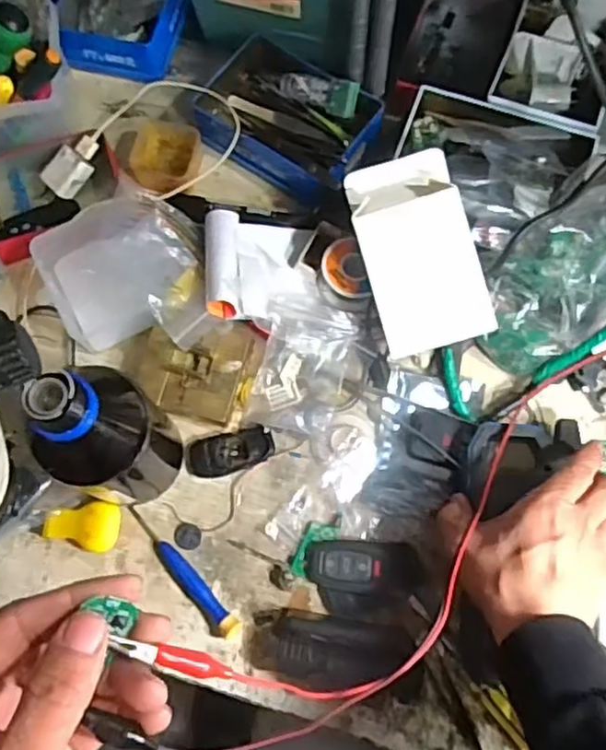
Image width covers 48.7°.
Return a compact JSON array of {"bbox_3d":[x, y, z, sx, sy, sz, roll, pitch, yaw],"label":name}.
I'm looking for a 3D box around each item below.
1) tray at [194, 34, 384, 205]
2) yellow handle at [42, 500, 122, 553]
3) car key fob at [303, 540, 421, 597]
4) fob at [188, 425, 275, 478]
[{"bbox_3d":[-0.014,-0.226,0.594,0.160,0.044,0.111,34,77,10],"label":"tray"},{"bbox_3d":[-0.171,0.115,0.517,0.058,0.021,0.036,8,74,3],"label":"yellow handle"},{"bbox_3d":[0.046,0.143,0.501,0.084,0.015,0.038,6,74,3],"label":"car key fob"},{"bbox_3d":[-0.057,0.061,0.533,0.068,0.008,0.033,-11,74,-2],"label":"fob"}]

